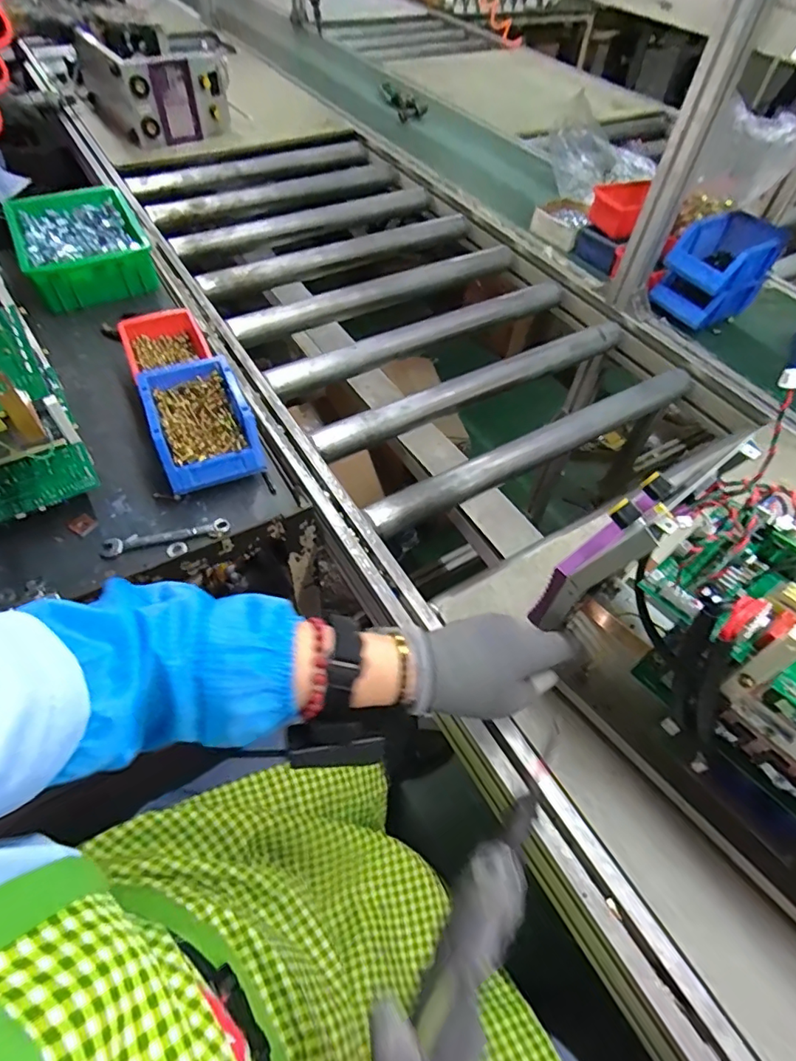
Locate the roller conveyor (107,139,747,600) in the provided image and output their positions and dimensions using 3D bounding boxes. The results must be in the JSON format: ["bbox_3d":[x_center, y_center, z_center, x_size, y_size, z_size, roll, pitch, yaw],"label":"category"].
[{"bbox_3d":[-0.042,-0.492,1.023,0.656,0.085,1.115,-27,60,-21],"label":"roller conveyor"}]

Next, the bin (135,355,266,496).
[{"bbox_3d":[-0.231,-0.123,0.624,0.105,0.074,0.152,-19,57,-16],"label":"bin"}]

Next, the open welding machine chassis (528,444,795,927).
[{"bbox_3d":[0.291,0.131,0.378,0.134,0.215,0.355,-34,62,-25],"label":"open welding machine chassis"}]

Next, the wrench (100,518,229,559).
[{"bbox_3d":[-0.248,0.007,0.568,0.128,0.012,0.022,-10,55,-11],"label":"wrench"}]

